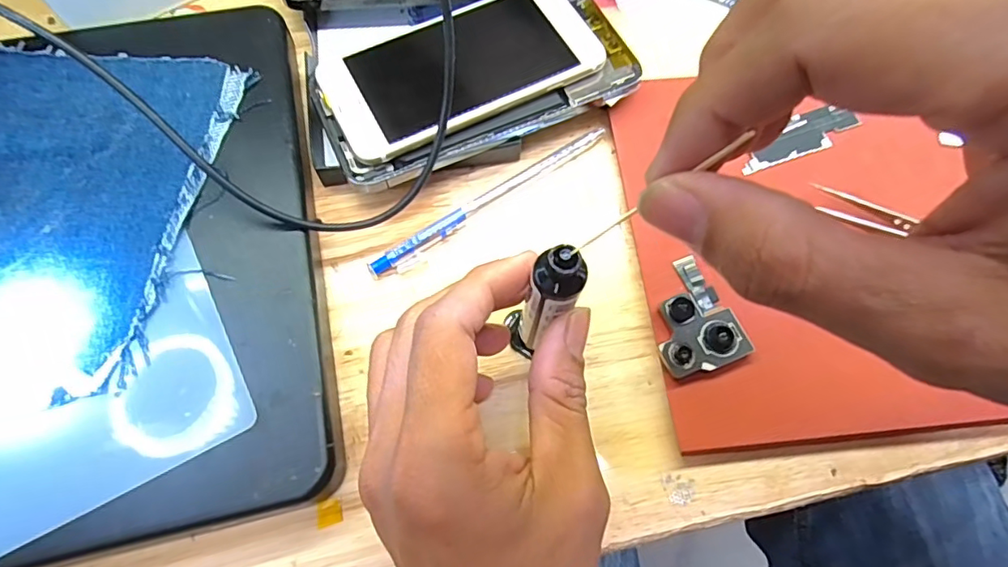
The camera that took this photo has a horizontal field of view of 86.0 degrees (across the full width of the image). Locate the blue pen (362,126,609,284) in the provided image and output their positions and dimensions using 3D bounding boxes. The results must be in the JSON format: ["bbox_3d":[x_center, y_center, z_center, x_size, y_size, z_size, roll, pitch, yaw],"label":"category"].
[{"bbox_3d":[-0.009,-0.038,0.268,0.126,0.007,0.011,-33,73,-13],"label":"blue pen"}]

